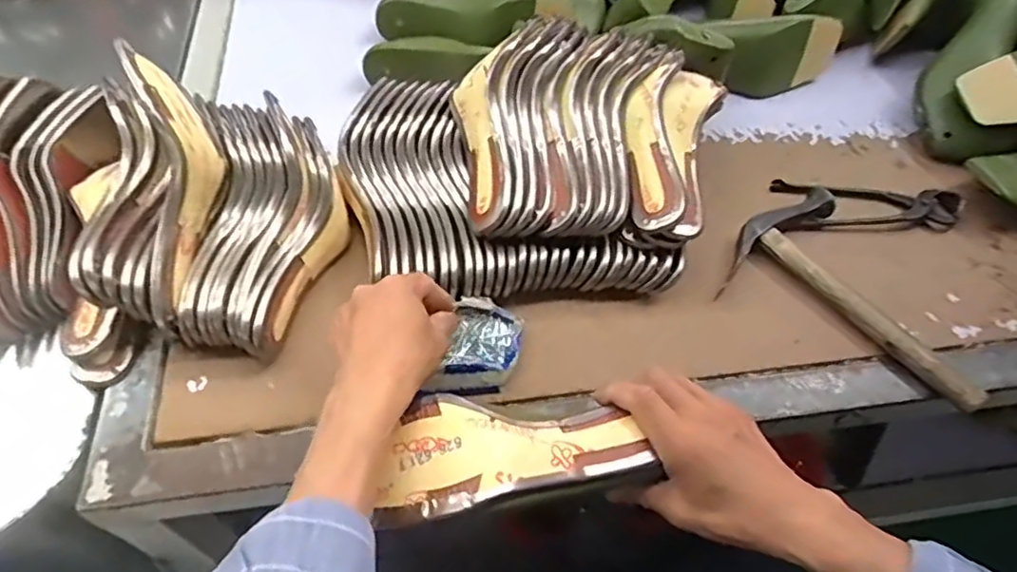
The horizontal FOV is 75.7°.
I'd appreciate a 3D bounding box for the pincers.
[{"bbox_3d":[0.336,-0.069,0.610,0.162,0.028,0.072,5,54,2],"label":"pincers"}]

